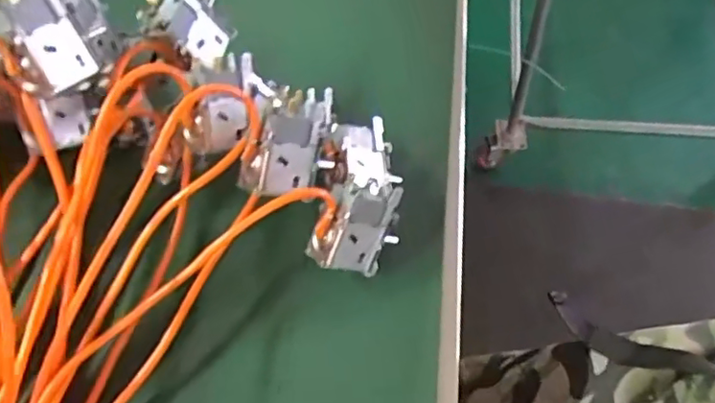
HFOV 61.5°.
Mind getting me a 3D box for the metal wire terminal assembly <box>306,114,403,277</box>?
[{"bbox_3d":[0.001,-0.007,0.363,0.048,0.046,0.097,2,54,2],"label":"metal wire terminal assembly"}]

